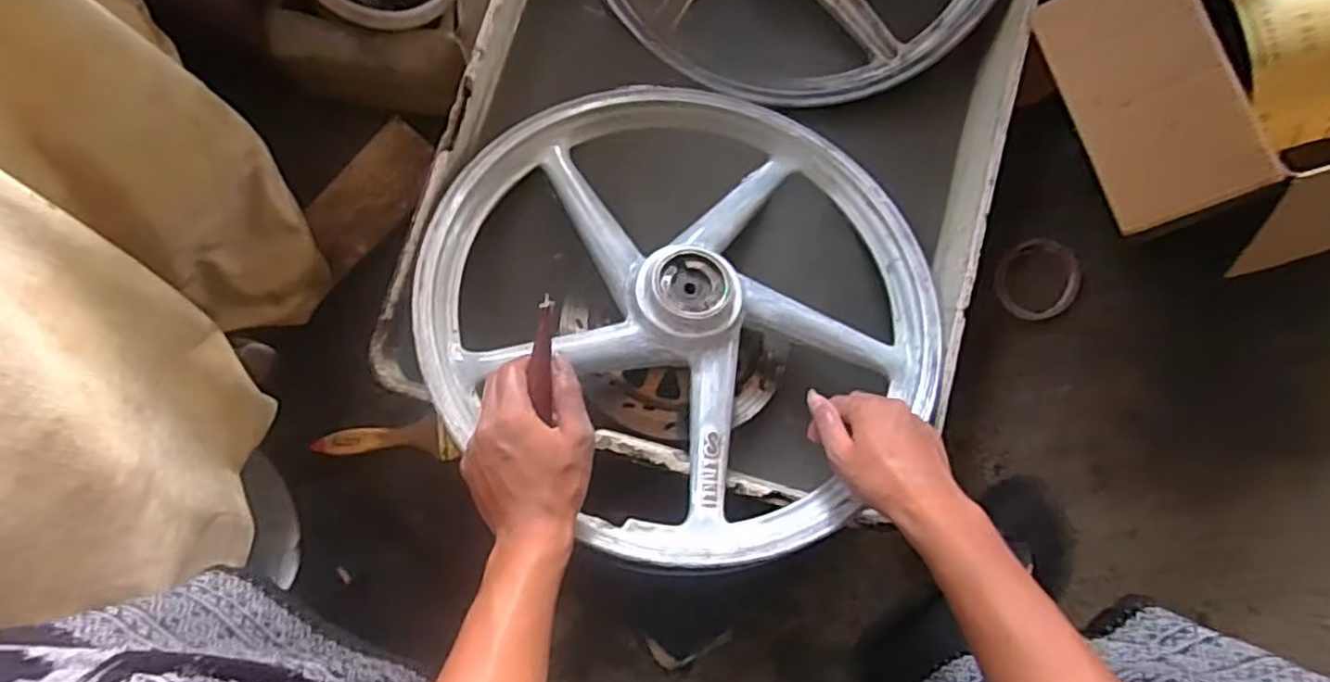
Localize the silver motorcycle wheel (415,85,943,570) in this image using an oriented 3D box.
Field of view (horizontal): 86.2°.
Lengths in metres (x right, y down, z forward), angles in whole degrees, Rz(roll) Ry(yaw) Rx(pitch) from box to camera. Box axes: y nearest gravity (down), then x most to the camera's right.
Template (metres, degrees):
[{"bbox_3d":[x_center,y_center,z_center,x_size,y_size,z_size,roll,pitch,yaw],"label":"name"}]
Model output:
[{"bbox_3d":[0.012,-0.034,0.631,0.443,0.090,0.443,3,66,-7],"label":"silver motorcycle wheel"}]

